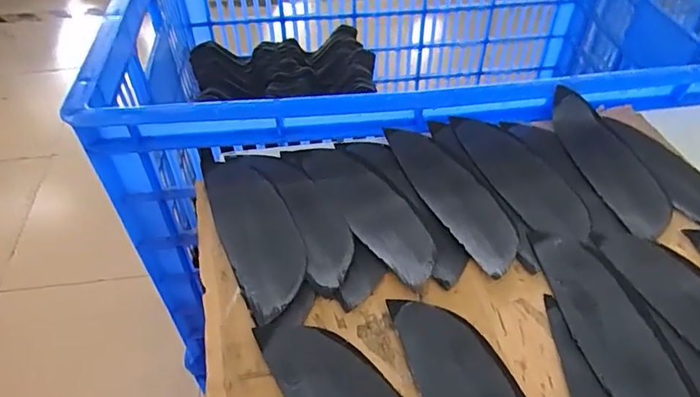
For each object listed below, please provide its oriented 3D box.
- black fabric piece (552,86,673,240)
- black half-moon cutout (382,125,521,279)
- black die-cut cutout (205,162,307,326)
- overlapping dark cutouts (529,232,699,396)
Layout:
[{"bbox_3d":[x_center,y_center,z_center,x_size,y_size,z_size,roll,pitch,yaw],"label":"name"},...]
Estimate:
[{"bbox_3d":[0.185,-0.030,0.369,0.044,0.015,0.131,-13,50,-5],"label":"black fabric piece"},{"bbox_3d":[0.070,-0.006,0.356,0.045,0.007,0.138,-22,48,-18],"label":"black half-moon cutout"},{"bbox_3d":[-0.062,0.019,0.342,0.047,0.008,0.139,-19,48,-15],"label":"black die-cut cutout"},{"bbox_3d":[0.147,0.073,0.281,0.049,0.004,0.140,-10,46,-7],"label":"overlapping dark cutouts"}]

